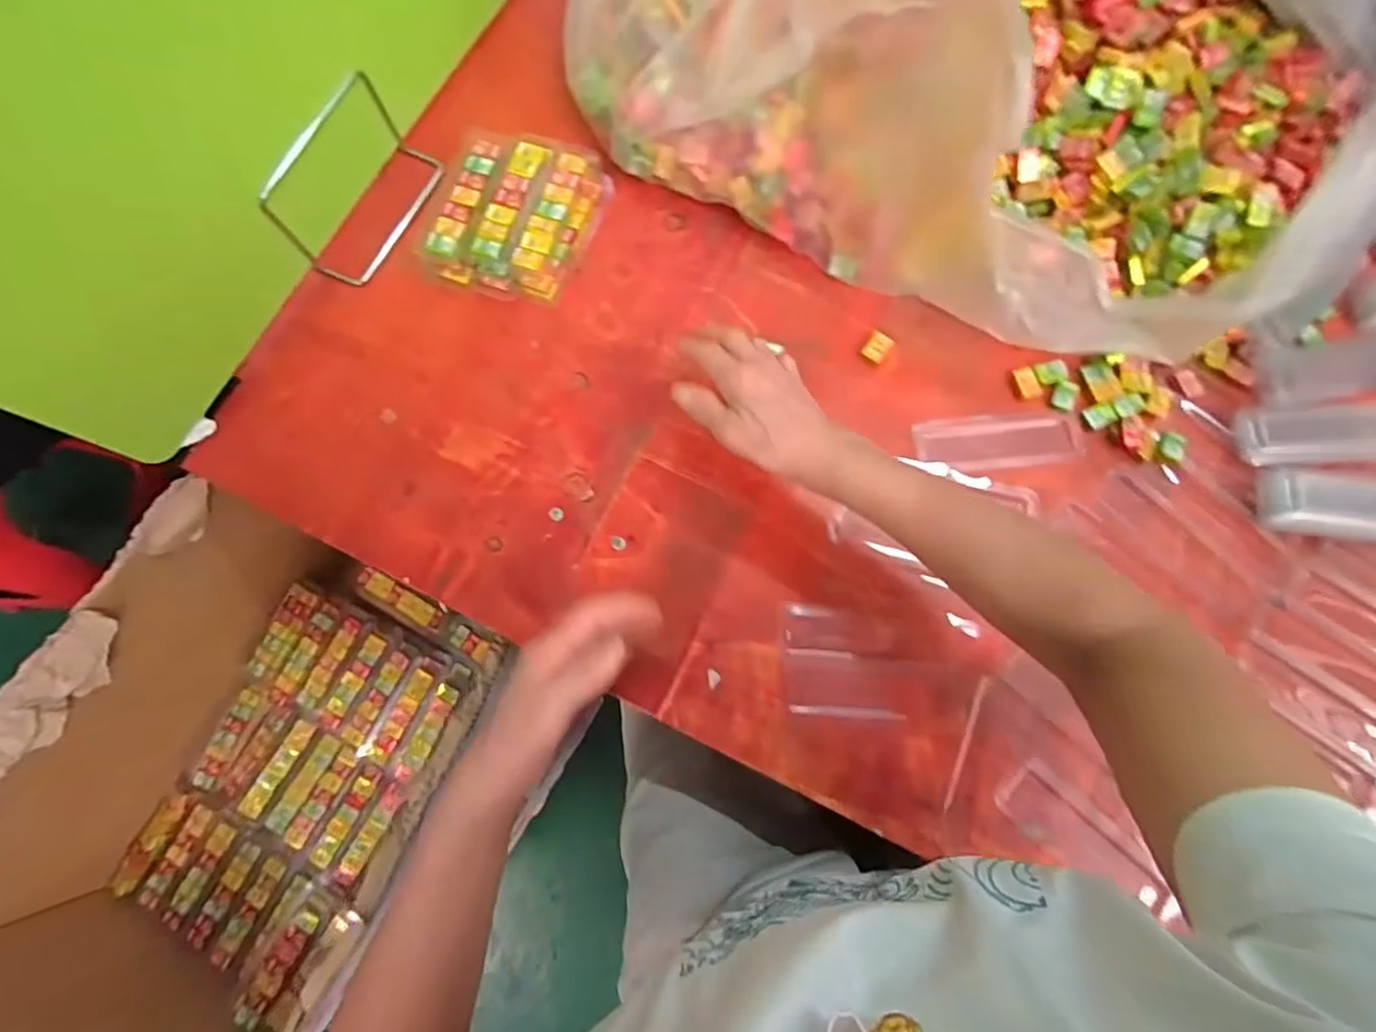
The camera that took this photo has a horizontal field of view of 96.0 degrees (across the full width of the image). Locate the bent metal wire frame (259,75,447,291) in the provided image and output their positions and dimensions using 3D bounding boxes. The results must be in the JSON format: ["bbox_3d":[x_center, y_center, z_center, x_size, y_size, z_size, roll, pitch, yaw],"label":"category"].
[{"bbox_3d":[-0.288,-0.291,0.539,0.066,0.079,0.153,28,79,8],"label":"bent metal wire frame"}]

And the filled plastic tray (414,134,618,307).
[{"bbox_3d":[-0.157,-0.273,0.558,0.138,0.035,0.148,17,78,5],"label":"filled plastic tray"}]

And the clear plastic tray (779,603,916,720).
[{"bbox_3d":[0.122,0.114,0.482,0.096,0.015,0.084,1,77,2],"label":"clear plastic tray"}]

